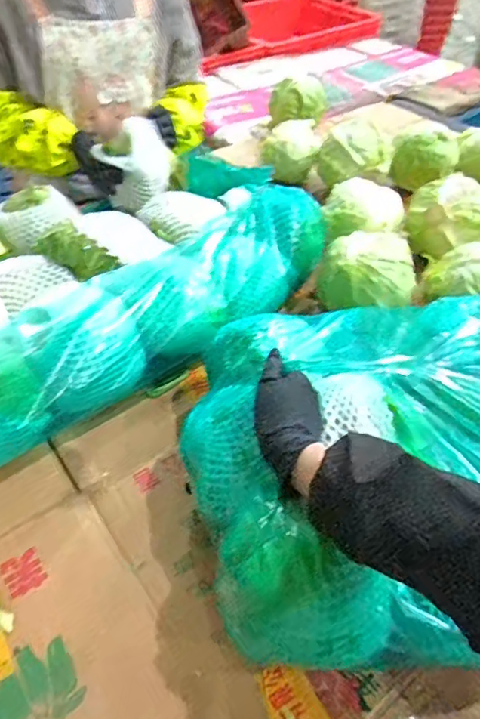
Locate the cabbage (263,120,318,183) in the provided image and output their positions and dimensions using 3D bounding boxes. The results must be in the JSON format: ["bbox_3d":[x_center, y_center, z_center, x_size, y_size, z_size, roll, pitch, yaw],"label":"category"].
[{"bbox_3d":[0.112,-0.461,1.203,0.120,0.095,0.133,8,45,4],"label":"cabbage"}]

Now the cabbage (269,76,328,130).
[{"bbox_3d":[0.146,-0.638,1.355,0.138,0.120,0.124,8,45,4],"label":"cabbage"}]

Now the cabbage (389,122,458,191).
[{"bbox_3d":[0.405,-0.445,1.186,0.116,0.103,0.159,31,51,25],"label":"cabbage"}]

